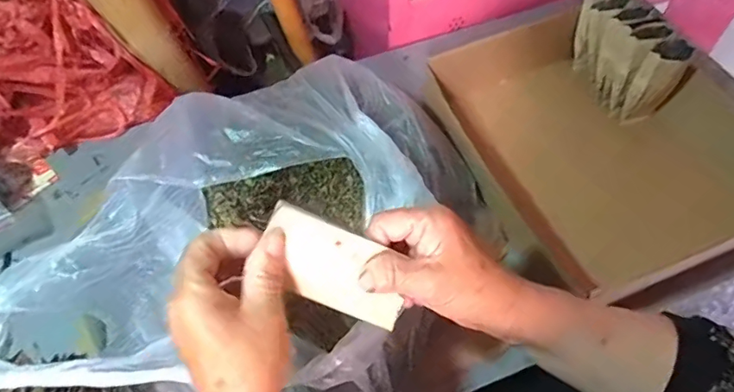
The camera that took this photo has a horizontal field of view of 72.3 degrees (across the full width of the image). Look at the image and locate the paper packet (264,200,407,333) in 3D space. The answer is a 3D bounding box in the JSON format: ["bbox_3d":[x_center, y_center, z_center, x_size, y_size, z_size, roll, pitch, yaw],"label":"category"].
[{"bbox_3d":[-0.018,0.047,0.329,0.107,0.004,0.052,26,98,-19],"label":"paper packet"}]

